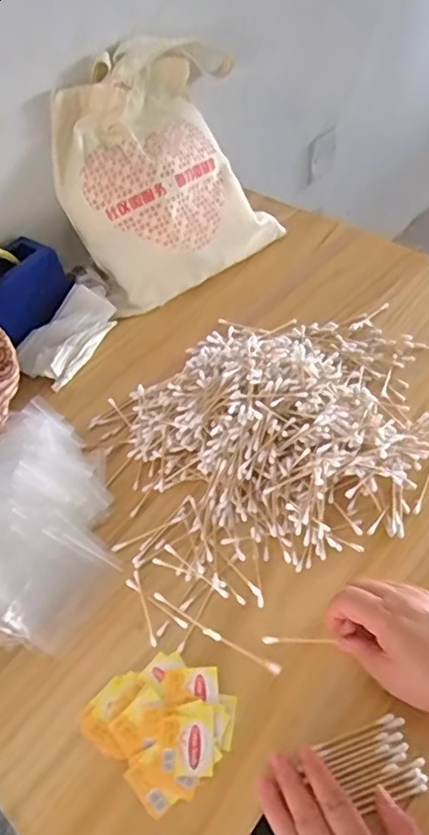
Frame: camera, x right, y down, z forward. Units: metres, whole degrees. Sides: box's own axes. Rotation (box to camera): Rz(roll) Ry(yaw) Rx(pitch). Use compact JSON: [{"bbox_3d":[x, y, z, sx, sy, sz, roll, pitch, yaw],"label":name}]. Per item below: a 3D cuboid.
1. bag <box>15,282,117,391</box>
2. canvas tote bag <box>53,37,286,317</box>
[{"bbox_3d":[-0.184,-0.104,0.735,0.091,0.023,0.139,31,65,22],"label":"bag"},{"bbox_3d":[-0.050,-0.332,0.775,0.301,0.229,0.201,-34,57,-19],"label":"canvas tote bag"}]

